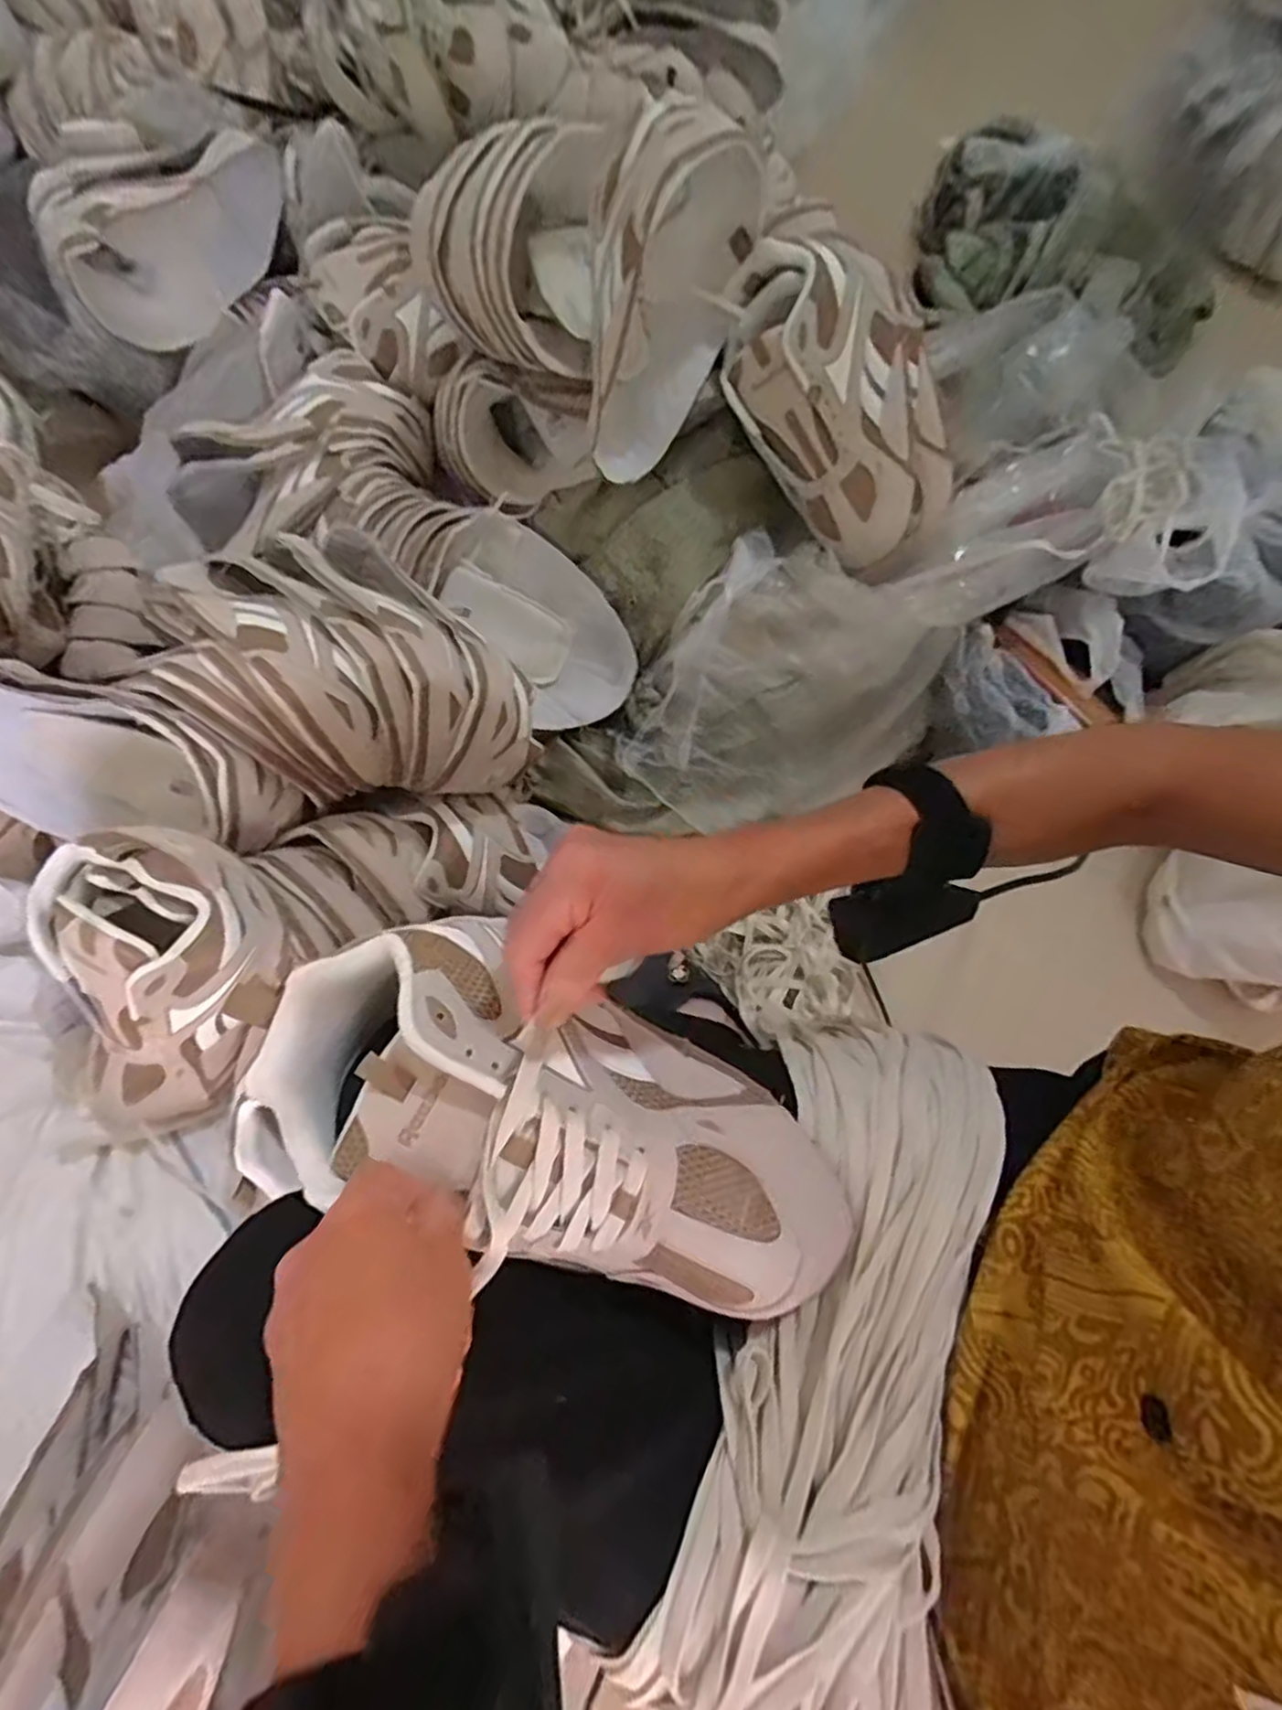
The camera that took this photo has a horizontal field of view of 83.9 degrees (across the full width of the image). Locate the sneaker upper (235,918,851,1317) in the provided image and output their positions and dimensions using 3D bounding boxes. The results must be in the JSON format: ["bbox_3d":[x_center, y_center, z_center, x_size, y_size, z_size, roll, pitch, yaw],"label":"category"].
[{"bbox_3d":[-0.037,0.121,0.319,0.268,0.064,0.125,20,72,3],"label":"sneaker upper"}]

